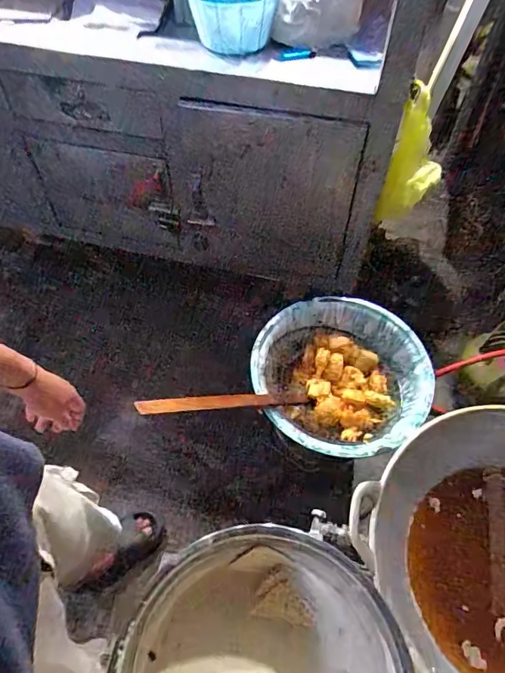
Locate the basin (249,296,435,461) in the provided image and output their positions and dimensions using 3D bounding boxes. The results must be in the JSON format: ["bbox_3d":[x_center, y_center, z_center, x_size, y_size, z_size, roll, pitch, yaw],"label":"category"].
[{"bbox_3d":[0.205,0.098,1.085,0.395,0.113,0.380,0,57,0],"label":"basin"}]

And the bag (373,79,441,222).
[{"bbox_3d":[0.466,-0.496,1.319,0.145,0.420,0.126,16,58,9],"label":"bag"}]

